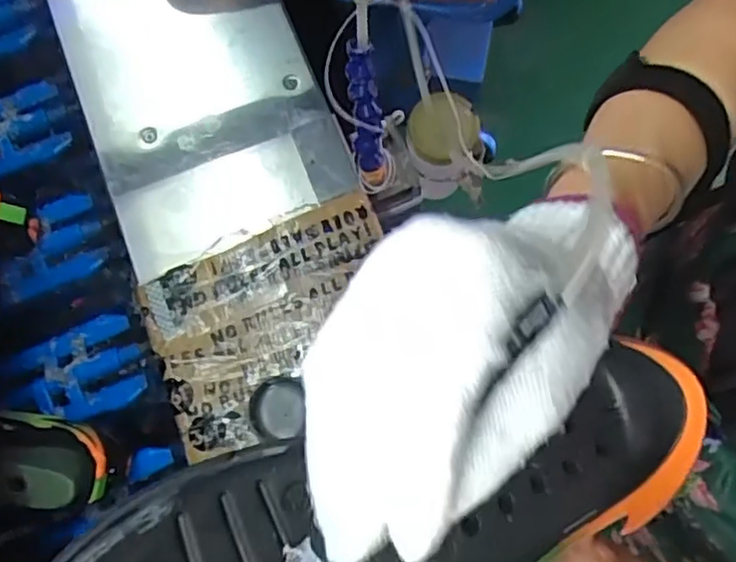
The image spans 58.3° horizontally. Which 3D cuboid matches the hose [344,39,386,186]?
[{"bbox_3d":[-0.001,-0.144,0.595,0.026,0.144,0.028,-9,48,0],"label":"hose"}]

